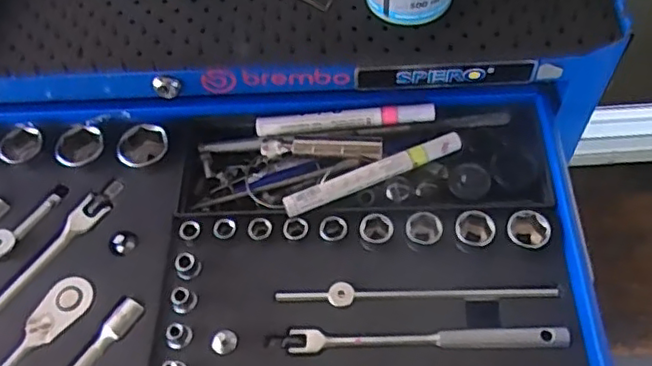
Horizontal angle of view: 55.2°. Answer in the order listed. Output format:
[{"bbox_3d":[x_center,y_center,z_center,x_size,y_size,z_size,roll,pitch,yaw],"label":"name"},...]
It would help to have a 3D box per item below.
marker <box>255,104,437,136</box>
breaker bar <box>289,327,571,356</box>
[{"bbox_3d":[0.015,-0.050,0.496,0.141,0.016,0.013,-3,58,2],"label":"marker"},{"bbox_3d":[0.067,0.104,0.414,0.181,0.010,0.016,-1,58,3],"label":"breaker bar"}]

